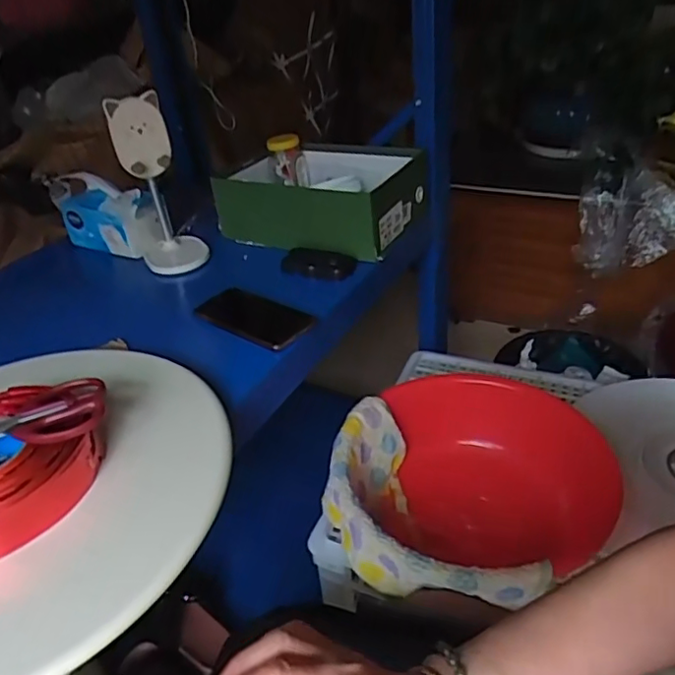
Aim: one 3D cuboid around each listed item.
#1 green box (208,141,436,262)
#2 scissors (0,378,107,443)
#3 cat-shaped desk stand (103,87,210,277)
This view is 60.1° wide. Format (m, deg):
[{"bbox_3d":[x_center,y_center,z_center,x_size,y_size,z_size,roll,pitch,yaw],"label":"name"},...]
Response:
[{"bbox_3d":[-0.023,-0.242,0.990,0.306,0.108,0.231,14,39,27],"label":"green box"},{"bbox_3d":[-0.312,0.078,0.529,0.201,0.014,0.073,-10,34,-6],"label":"scissors"},{"bbox_3d":[-0.276,-0.234,0.899,0.098,0.248,0.120,-13,35,-10],"label":"cat-shaped desk stand"}]

